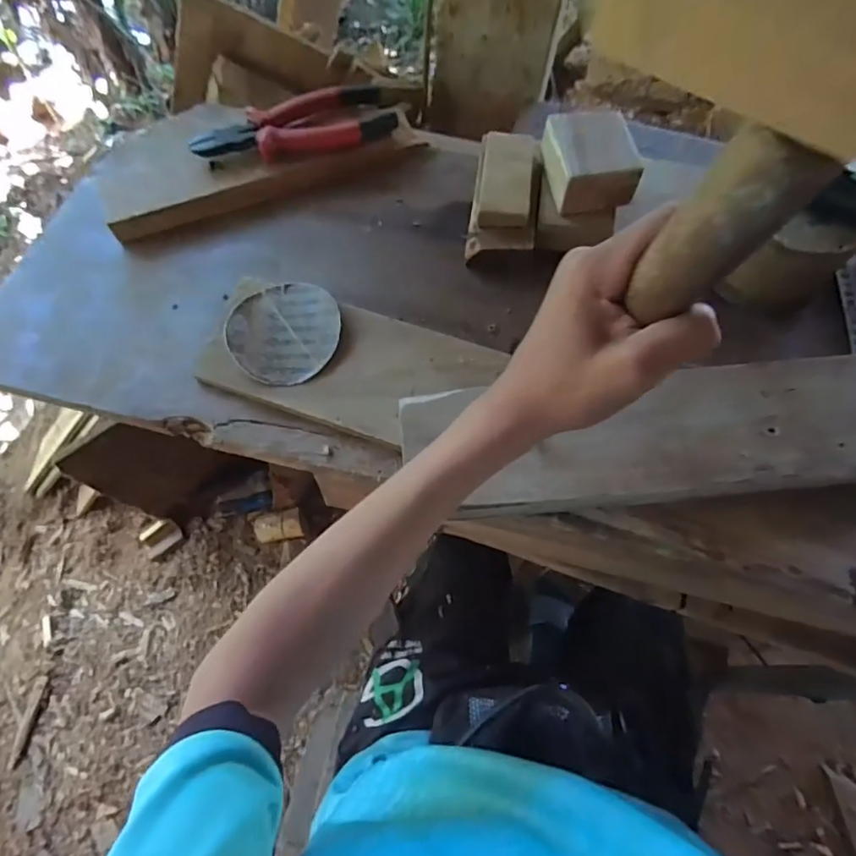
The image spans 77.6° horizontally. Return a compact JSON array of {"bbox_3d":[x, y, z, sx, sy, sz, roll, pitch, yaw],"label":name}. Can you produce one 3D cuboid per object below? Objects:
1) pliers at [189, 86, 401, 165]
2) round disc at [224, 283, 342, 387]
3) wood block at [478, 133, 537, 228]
[{"bbox_3d":[-0.126,-0.287,0.504,0.184,0.024,0.083,-19,69,-10],"label":"pliers"},{"bbox_3d":[-0.114,-0.077,0.425,0.086,0.007,0.089,0,69,1],"label":"round disc"},{"bbox_3d":[0.070,-0.218,0.466,0.048,0.014,0.099,6,67,0],"label":"wood block"}]

